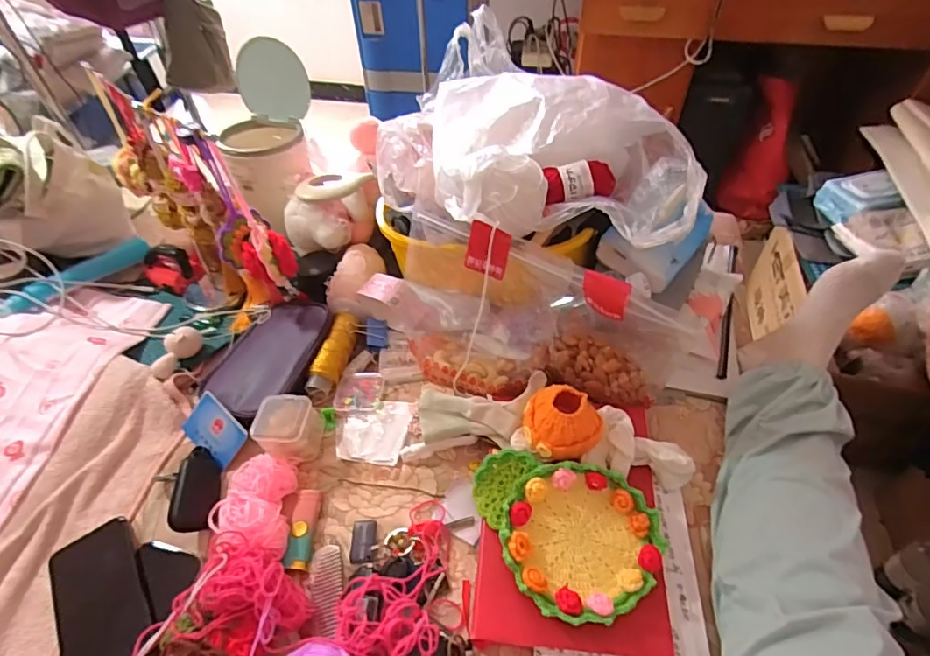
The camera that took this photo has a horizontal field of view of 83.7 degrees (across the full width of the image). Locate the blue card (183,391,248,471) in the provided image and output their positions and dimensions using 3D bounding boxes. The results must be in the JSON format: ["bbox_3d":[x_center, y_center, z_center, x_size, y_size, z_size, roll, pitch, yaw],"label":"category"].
[{"bbox_3d":[-0.291,0.118,0.603,0.088,0.007,0.053,29,86,26],"label":"blue card"}]

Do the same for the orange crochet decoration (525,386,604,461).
[{"bbox_3d":[0.102,0.097,0.536,0.084,0.059,0.070,-5,49,-3],"label":"orange crochet decoration"}]

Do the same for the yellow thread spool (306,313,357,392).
[{"bbox_3d":[-0.163,0.032,0.646,0.033,0.033,0.102,9,49,9],"label":"yellow thread spool"}]

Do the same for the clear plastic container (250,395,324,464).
[{"bbox_3d":[-0.196,0.109,0.572,0.062,0.046,0.058,-2,49,-1],"label":"clear plastic container"}]

